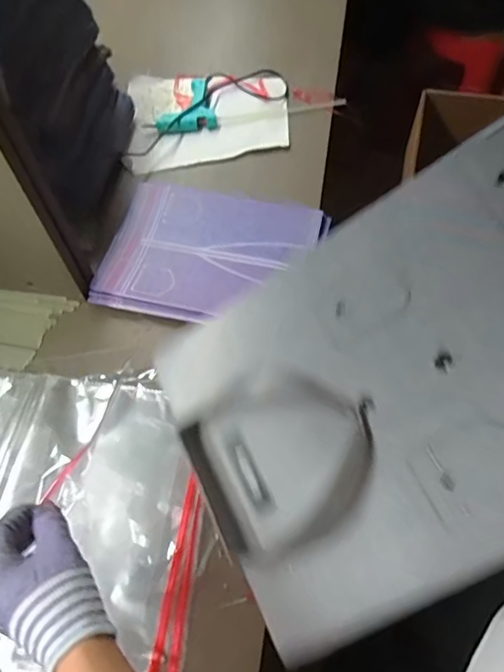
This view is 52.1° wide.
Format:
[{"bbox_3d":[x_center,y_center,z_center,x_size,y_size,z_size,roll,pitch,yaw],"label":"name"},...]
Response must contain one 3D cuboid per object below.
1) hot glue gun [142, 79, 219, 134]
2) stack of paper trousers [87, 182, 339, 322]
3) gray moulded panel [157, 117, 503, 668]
[{"bbox_3d":[-0.133,-0.405,0.909,0.126,0.027,0.126,-13,66,-9],"label":"hot glue gun"},{"bbox_3d":[-0.058,-0.119,0.733,0.291,0.026,0.227,9,62,9],"label":"stack of paper trousers"},{"bbox_3d":[0.122,0.035,0.402,0.373,0.025,0.280,-33,69,13],"label":"gray moulded panel"}]

